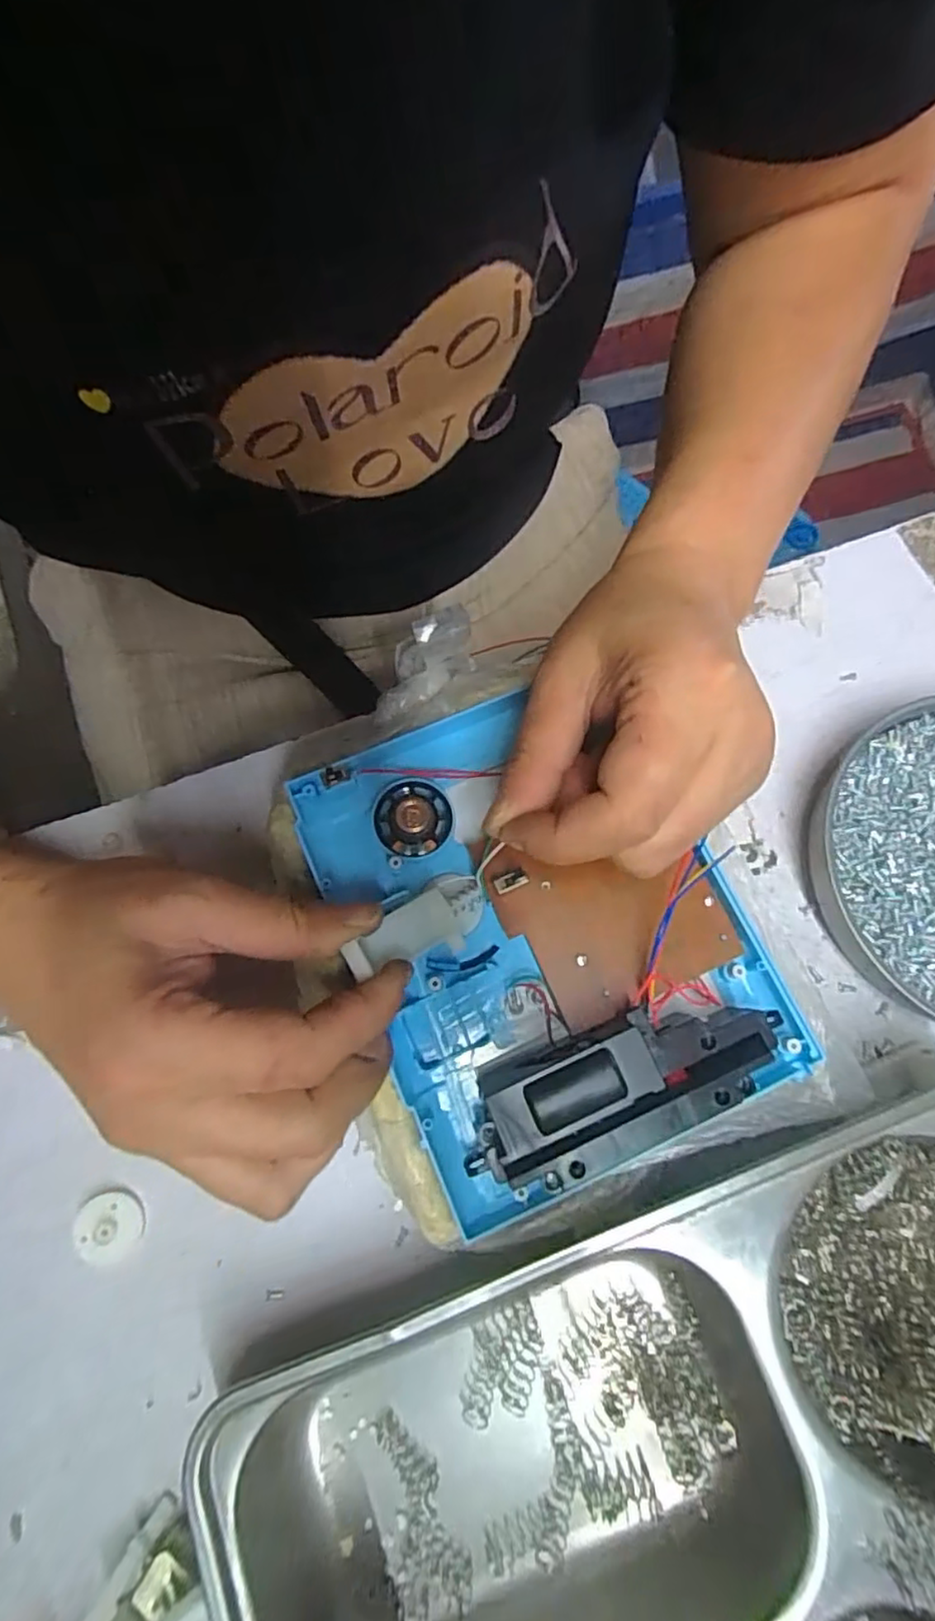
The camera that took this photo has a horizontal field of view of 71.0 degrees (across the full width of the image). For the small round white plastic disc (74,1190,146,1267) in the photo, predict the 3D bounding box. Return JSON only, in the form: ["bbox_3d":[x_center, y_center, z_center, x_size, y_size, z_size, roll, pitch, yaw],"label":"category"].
[{"bbox_3d":[-0.130,0.151,0.236,0.022,0.007,0.023,0,74,0],"label":"small round white plastic disc"}]

